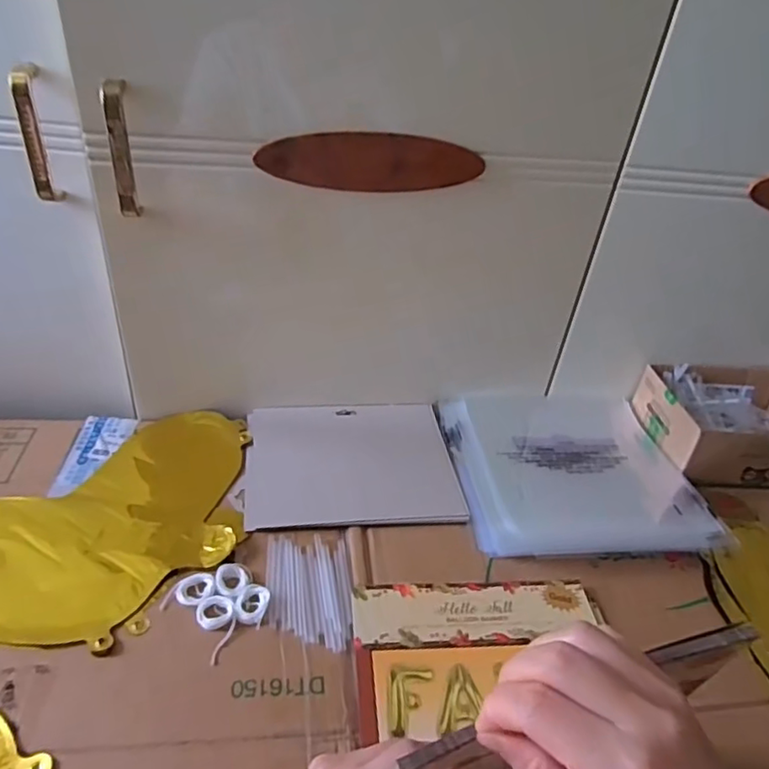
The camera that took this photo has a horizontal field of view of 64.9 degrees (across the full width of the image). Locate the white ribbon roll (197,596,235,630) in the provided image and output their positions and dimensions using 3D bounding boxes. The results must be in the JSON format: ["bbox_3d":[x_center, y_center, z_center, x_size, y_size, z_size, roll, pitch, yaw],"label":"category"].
[{"bbox_3d":[-0.127,0.171,0.456,0.025,0.004,0.027,5,36,-3],"label":"white ribbon roll"}]

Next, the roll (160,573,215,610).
[{"bbox_3d":[-0.152,0.161,0.472,0.038,0.006,0.026,1,36,-9],"label":"roll"}]

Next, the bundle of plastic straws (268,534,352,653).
[{"bbox_3d":[-0.060,0.163,0.485,0.063,0.004,0.104,-1,36,-11],"label":"bundle of plastic straws"}]

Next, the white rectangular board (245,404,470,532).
[{"bbox_3d":[-0.031,0.074,0.600,0.198,0.005,0.161,0,36,-10],"label":"white rectangular board"}]

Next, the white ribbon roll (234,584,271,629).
[{"bbox_3d":[-0.102,0.168,0.467,0.025,0.004,0.034,11,36,5],"label":"white ribbon roll"}]

